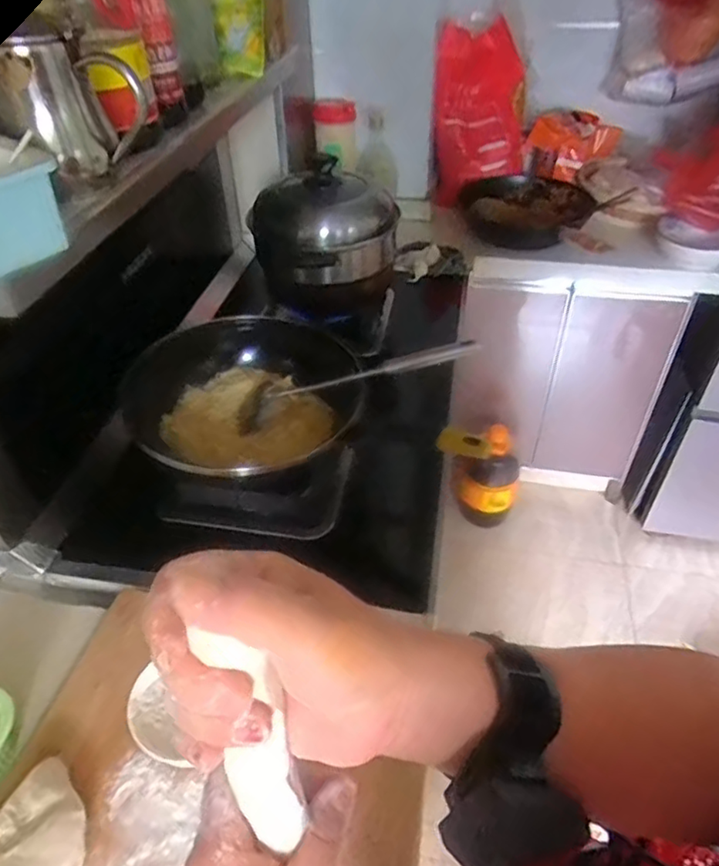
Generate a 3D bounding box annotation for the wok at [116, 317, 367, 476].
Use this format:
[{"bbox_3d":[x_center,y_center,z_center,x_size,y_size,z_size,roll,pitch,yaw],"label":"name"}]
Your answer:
[{"bbox_3d":[-0.169,-0.042,0.842,0.262,0.122,0.283,17,45,20],"label":"wok"}]

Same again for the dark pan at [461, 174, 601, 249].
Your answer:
[{"bbox_3d":[0.400,-0.564,1.505,0.332,0.094,0.339,11,43,13],"label":"dark pan"}]

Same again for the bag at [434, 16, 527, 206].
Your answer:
[{"bbox_3d":[0.312,-0.822,1.569,0.238,0.394,0.124,3,42,5],"label":"bag"}]

